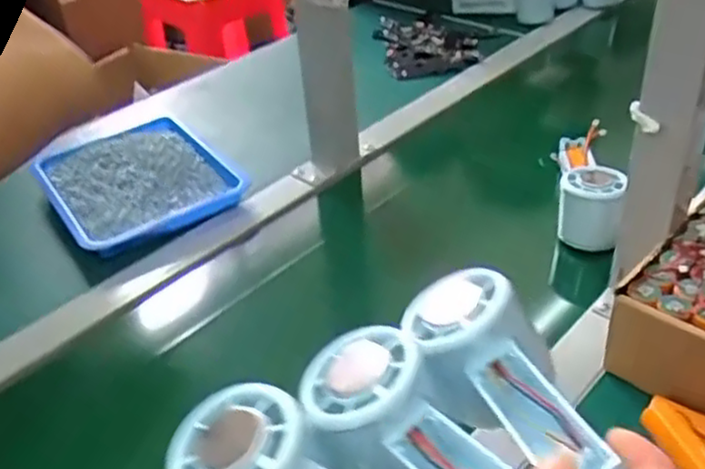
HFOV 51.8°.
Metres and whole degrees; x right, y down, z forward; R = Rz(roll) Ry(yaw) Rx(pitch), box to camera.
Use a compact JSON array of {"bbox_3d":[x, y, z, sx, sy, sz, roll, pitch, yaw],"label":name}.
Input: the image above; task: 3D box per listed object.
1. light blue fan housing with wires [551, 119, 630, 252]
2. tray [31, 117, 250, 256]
[{"bbox_3d":[0.216,-0.057,0.676,0.051,0.071,0.137,3,37,10],"label":"light blue fan housing with wires"},{"bbox_3d":[-0.226,-0.054,0.766,0.172,0.028,0.210,-24,40,-23],"label":"tray"}]

